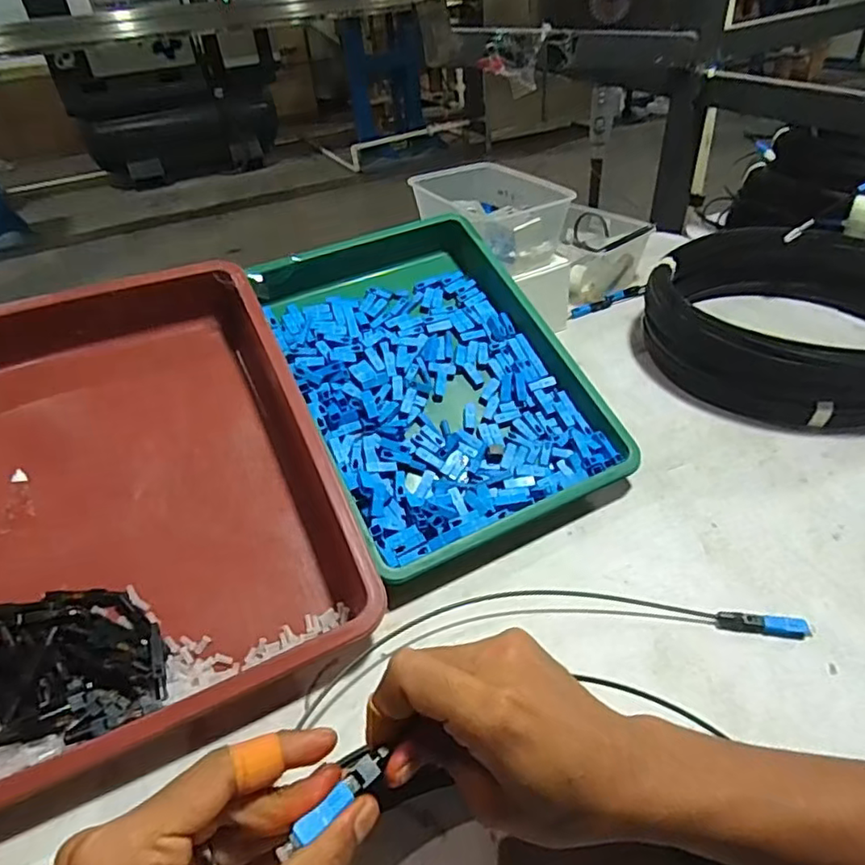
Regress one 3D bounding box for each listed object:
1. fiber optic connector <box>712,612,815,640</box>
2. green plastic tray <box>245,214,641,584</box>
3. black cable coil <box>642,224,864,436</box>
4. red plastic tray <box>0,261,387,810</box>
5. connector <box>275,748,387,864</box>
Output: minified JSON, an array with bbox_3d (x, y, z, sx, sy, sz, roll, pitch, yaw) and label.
[{"bbox_3d":[0.216,0.125,0.388,0.057,0.010,0.012,2,39,10],"label":"fiber optic connector"},{"bbox_3d":[-0.003,-0.059,0.527,0.225,0.057,0.341,-20,61,-19],"label":"green plastic tray"},{"bbox_3d":[0.370,-0.114,0.605,0.262,0.090,0.251,28,49,35],"label":"black cable coil"},{"bbox_3d":[-0.220,0.036,0.430,0.264,0.060,0.341,-17,62,-21],"label":"red plastic tray"},{"bbox_3d":[-0.037,0.146,0.238,0.009,0.007,0.053,27,40,34],"label":"connector"}]

